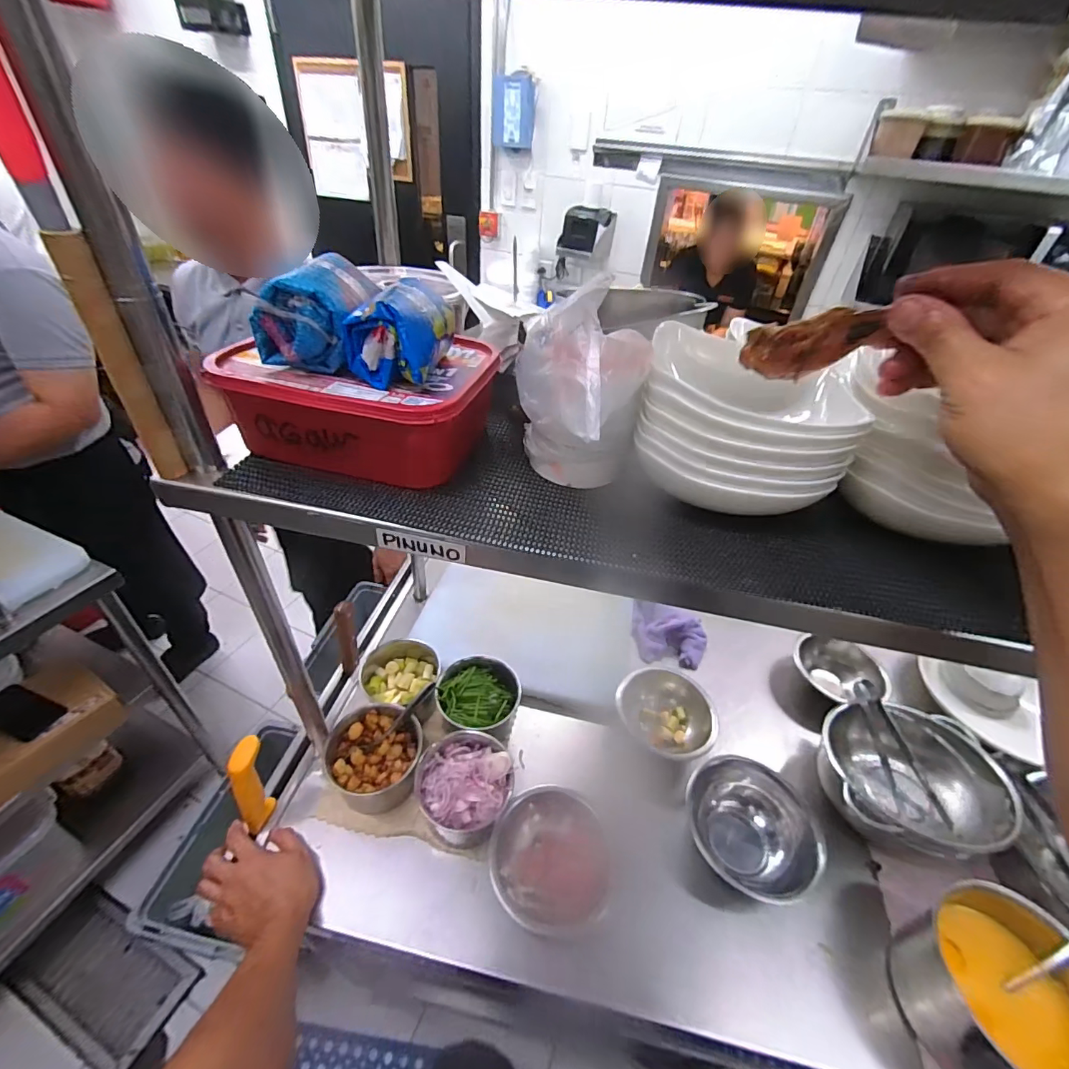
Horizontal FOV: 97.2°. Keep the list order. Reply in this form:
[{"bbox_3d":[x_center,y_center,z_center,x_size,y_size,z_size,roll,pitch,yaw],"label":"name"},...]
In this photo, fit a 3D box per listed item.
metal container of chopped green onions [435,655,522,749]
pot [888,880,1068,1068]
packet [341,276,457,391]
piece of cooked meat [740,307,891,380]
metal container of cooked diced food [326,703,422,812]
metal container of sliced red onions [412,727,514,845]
[{"bbox_3d":[-0.089,0.266,0.738,0.120,0.105,0.111,3,40,-3],"label":"metal container of chopped green onions"},{"bbox_3d":[0.500,0.494,0.507,0.145,0.118,0.162,7,40,2],"label":"pot"},{"bbox_3d":[-0.099,-0.151,0.355,0.059,0.063,0.084,9,40,4],"label":"packet"},{"bbox_3d":[0.171,-0.119,0.296,0.075,0.032,0.023,-4,30,37],"label":"piece of cooked meat"},{"bbox_3d":[-0.219,0.316,0.660,0.124,0.088,0.117,3,40,-3],"label":"metal container of cooked diced food"},{"bbox_3d":[-0.092,0.341,0.632,0.123,0.081,0.118,4,40,-2],"label":"metal container of sliced red onions"}]

